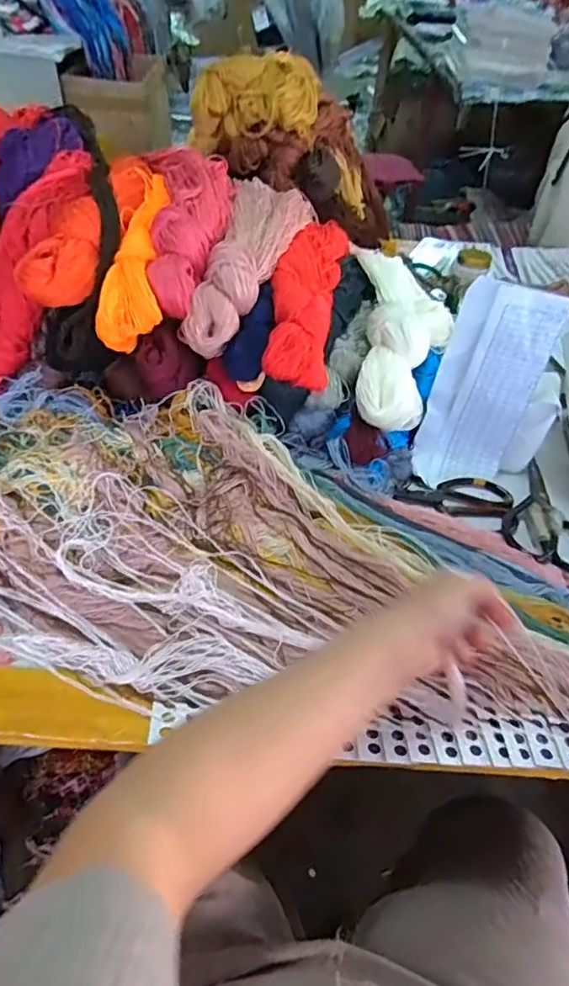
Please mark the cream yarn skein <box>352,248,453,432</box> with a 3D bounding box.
[{"bbox_3d":[0.150,-0.213,0.733,0.123,0.094,0.295,7,65,3],"label":"cream yarn skein"}]

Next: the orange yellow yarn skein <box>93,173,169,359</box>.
[{"bbox_3d":[-0.167,-0.288,0.660,0.066,0.060,0.254,3,70,-1],"label":"orange yellow yarn skein"}]

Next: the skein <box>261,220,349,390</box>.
[{"bbox_3d":[0.032,-0.264,0.715,0.080,0.073,0.310,9,59,5],"label":"skein"}]

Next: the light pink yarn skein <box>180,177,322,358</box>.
[{"bbox_3d":[-0.041,-0.309,0.708,0.091,0.092,0.340,15,60,10],"label":"light pink yarn skein"}]

